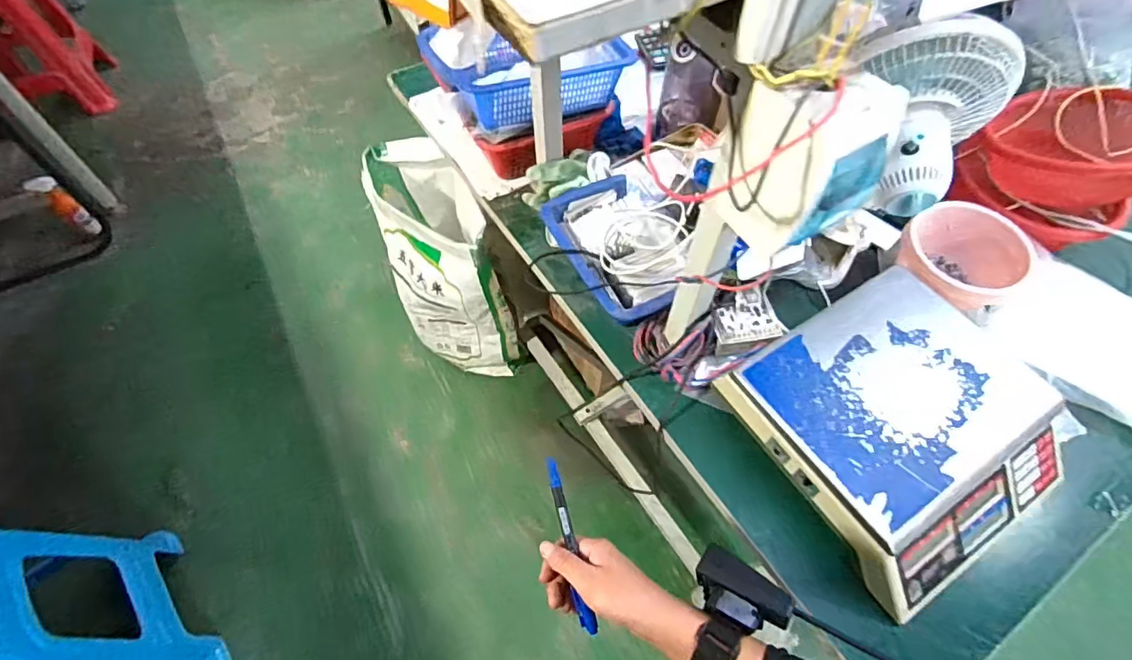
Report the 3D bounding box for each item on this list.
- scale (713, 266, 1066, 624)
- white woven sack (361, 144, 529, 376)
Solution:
[{"bbox_3d":[0.376,0.099,0.598,0.283,0.084,0.284,-29,64,-17],"label":"scale"},{"bbox_3d":[-0.285,-0.131,1.263,0.215,0.513,0.345,-19,61,-12],"label":"white woven sack"}]

